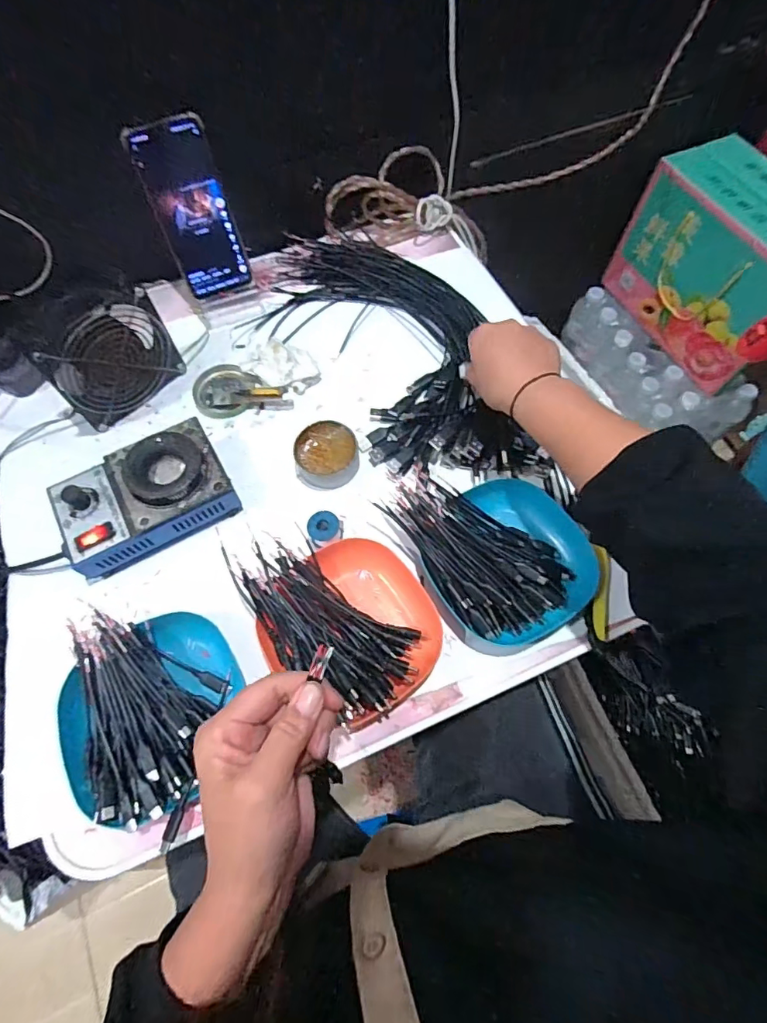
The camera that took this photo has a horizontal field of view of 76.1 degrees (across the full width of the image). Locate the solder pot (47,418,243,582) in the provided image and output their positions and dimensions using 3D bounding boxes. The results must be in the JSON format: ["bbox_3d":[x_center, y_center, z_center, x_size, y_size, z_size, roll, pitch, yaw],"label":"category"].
[{"bbox_3d":[-0.225,-0.014,0.462,0.152,0.064,0.098,-28,70,-12],"label":"solder pot"}]

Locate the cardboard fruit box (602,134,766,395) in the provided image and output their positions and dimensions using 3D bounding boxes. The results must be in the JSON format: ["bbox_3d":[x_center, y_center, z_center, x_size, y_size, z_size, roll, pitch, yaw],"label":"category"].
[{"bbox_3d":[0.576,-0.412,0.840,0.140,0.242,0.337,-26,69,-11],"label":"cardboard fruit box"}]

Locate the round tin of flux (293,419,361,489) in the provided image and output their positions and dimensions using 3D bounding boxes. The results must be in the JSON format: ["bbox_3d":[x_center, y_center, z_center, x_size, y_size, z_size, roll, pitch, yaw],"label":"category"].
[{"bbox_3d":[-0.058,-0.058,0.497,0.062,0.029,0.060,0,67,0],"label":"round tin of flux"}]

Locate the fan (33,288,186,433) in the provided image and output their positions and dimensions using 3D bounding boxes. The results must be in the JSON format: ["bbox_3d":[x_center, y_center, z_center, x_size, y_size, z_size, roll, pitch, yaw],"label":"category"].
[{"bbox_3d":[-0.267,-0.149,0.488,0.031,0.110,0.116,35,71,14],"label":"fan"}]

